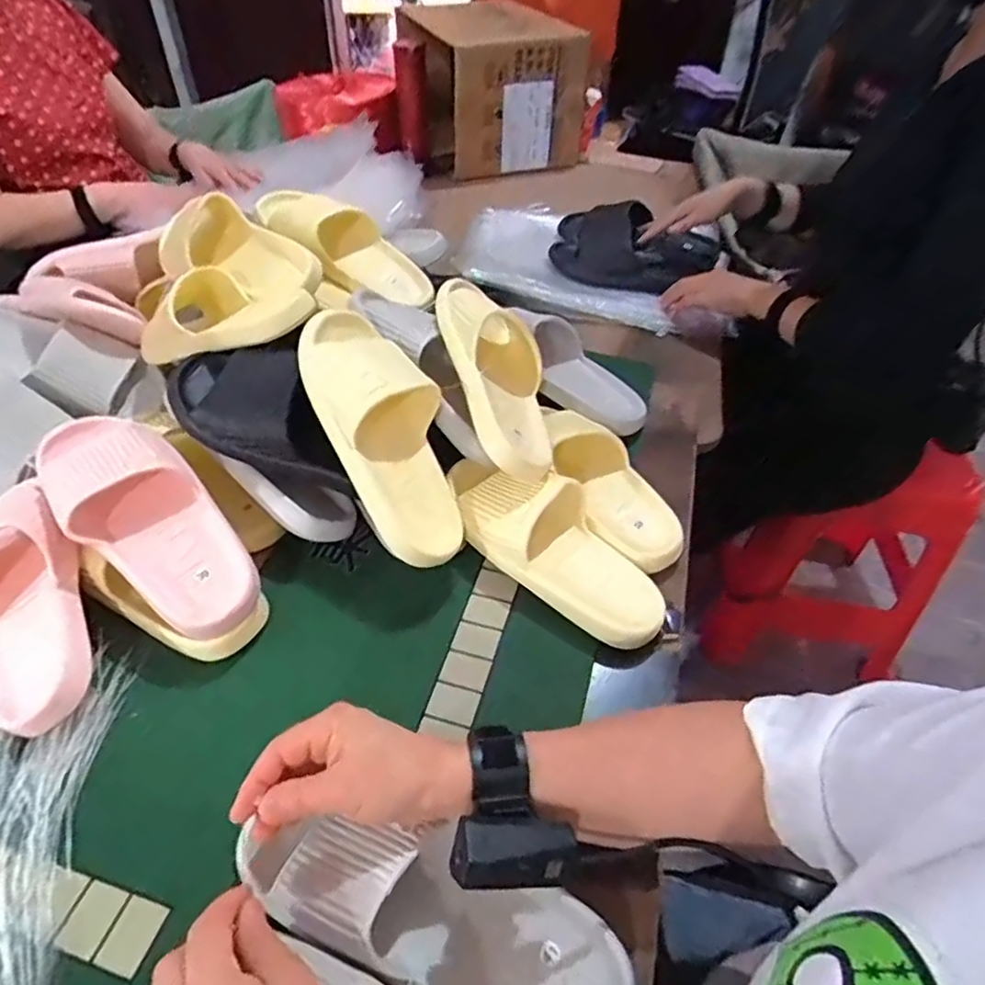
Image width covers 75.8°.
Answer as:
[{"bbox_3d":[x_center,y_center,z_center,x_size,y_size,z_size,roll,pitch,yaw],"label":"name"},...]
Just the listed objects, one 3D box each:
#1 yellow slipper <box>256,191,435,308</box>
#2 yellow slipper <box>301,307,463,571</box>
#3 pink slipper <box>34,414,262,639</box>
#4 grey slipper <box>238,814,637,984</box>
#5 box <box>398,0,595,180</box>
[{"bbox_3d":[-0.191,-0.319,0.813,0.257,0.066,0.100,32,48,-4],"label":"yellow slipper"},{"bbox_3d":[-0.098,-0.059,0.590,0.108,0.065,0.259,-20,82,-21],"label":"yellow slipper"},{"bbox_3d":[-0.303,0.016,0.550,0.249,0.064,0.104,44,56,9],"label":"pink slipper"},{"bbox_3d":[-0.037,0.260,0.390,0.248,0.058,0.083,20,47,6],"label":"grey slipper"},{"bbox_3d":[0.007,-0.870,1.359,0.329,0.256,0.356,-11,47,-13],"label":"box"}]

